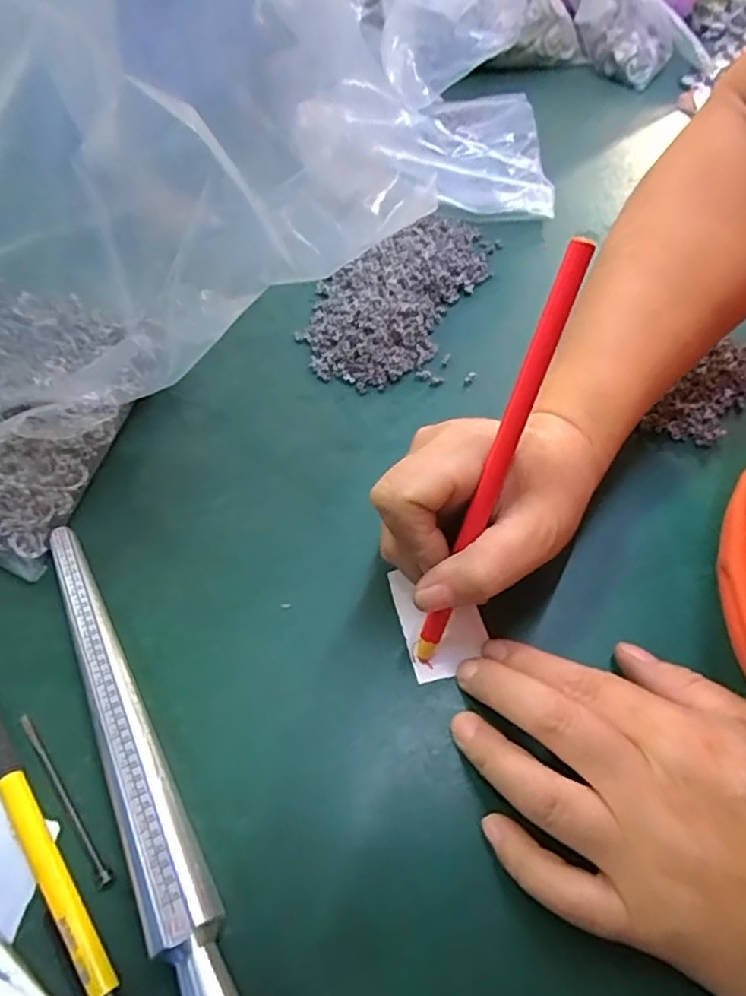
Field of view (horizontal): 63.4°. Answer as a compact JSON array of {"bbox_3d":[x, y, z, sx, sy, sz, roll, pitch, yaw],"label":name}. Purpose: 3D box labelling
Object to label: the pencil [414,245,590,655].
[{"bbox_3d":[0.045,-0.009,0.226,0.008,0.167,0.006,23,20,16],"label":"pencil"}]

